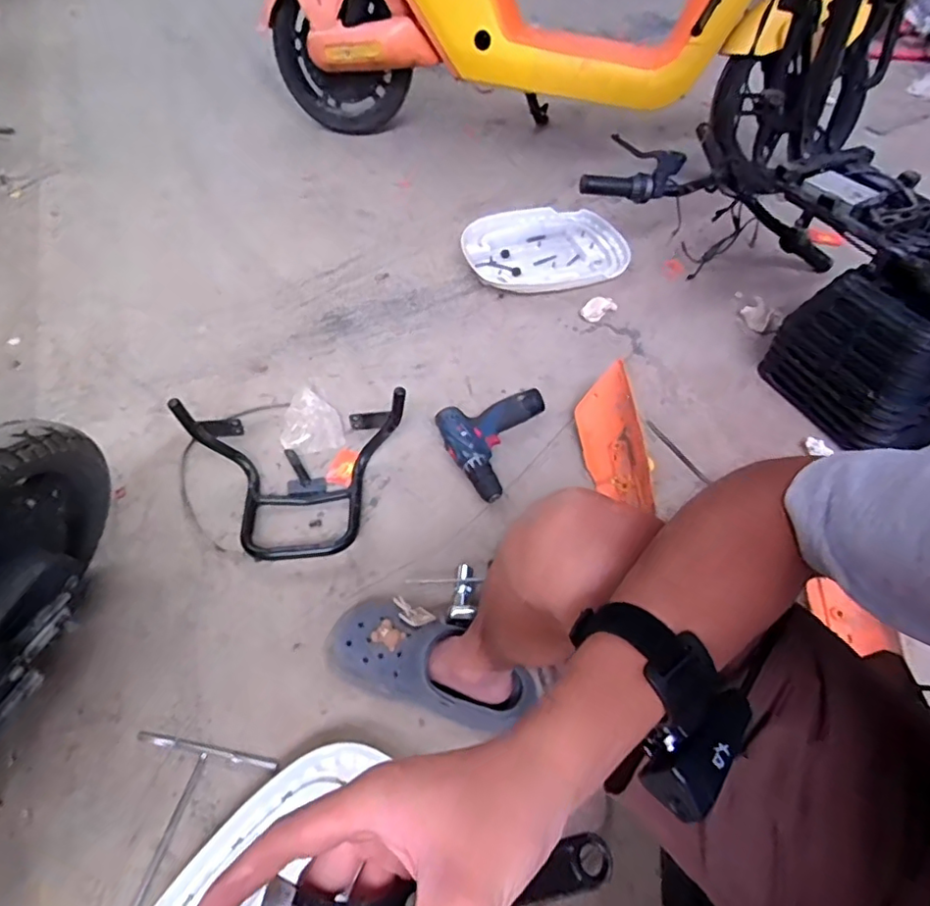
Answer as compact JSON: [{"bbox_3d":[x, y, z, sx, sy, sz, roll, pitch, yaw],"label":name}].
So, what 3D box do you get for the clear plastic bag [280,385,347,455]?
[{"bbox_3d":[-0.279,-0.059,1.036,0.103,0.018,0.134,-16,55,-14],"label":"clear plastic bag"}]

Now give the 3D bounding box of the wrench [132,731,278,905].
[{"bbox_3d":[-0.342,0.464,0.625,0.170,0.020,0.280,11,53,6],"label":"wrench"}]

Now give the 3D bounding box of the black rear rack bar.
[{"bbox_3d":[-0.247,0.043,0.859,0.327,0.144,0.203,-5,53,-6],"label":"black rear rack bar"}]

